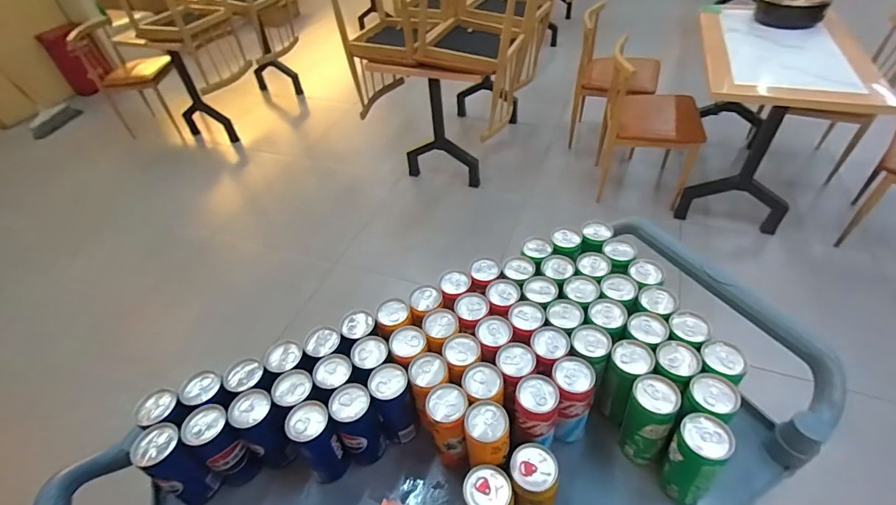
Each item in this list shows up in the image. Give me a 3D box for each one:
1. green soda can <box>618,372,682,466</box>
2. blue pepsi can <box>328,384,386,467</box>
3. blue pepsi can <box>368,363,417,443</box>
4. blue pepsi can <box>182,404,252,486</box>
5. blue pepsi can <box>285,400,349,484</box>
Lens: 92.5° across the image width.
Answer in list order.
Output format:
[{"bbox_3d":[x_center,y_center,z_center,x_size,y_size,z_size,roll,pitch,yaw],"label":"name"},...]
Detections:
[{"bbox_3d":[0.267,0.226,0.576,0.058,0.138,0.054,-3,45,3],"label":"green soda can"},{"bbox_3d":[-0.127,0.248,0.610,0.057,0.141,0.052,-3,45,3],"label":"blue pepsi can"},{"bbox_3d":[-0.078,0.228,0.627,0.055,0.122,0.073,-6,45,0],"label":"blue pepsi can"},{"bbox_3d":[-0.303,0.271,0.602,0.068,0.136,0.062,-25,48,-18],"label":"blue pepsi can"},{"bbox_3d":[-0.179,0.266,0.596,0.056,0.142,0.054,-3,45,3],"label":"blue pepsi can"}]

